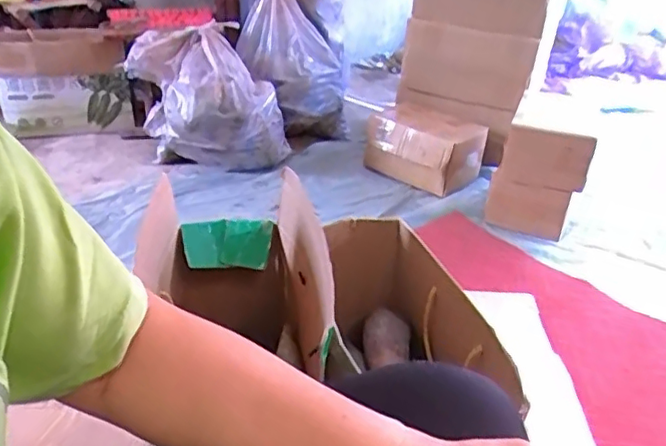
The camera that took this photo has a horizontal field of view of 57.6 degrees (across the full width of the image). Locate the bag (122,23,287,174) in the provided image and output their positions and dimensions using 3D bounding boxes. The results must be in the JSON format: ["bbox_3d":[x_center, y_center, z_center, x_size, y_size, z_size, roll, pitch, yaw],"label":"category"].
[{"bbox_3d":[-0.328,-0.336,1.615,0.319,0.305,0.376,-20,38,-33],"label":"bag"}]

